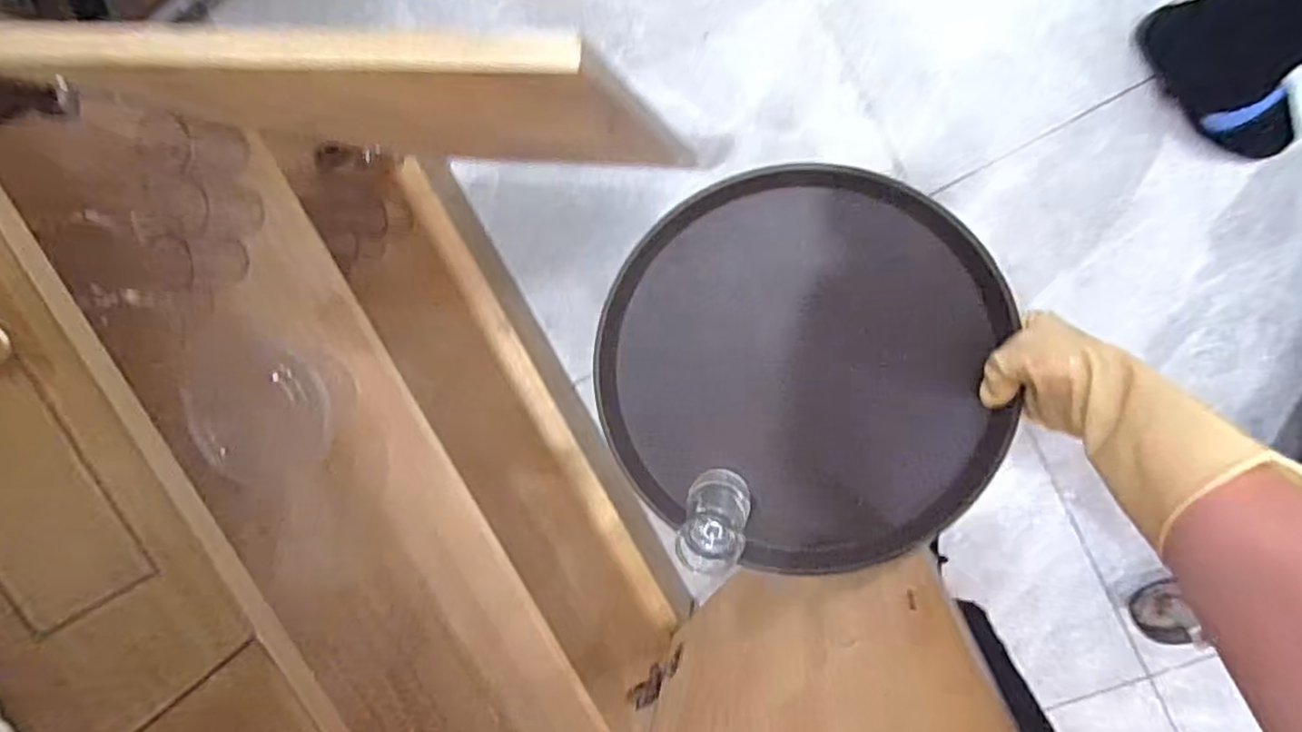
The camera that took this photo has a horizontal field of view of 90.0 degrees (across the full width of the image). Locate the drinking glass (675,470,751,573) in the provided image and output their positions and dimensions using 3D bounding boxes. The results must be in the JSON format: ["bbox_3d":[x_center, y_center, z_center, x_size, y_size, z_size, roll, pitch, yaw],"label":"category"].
[{"bbox_3d":[0.055,0.126,0.541,0.053,0.094,0.056,17,98,5],"label":"drinking glass"}]

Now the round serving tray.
[{"bbox_3d":[0.120,0.008,0.555,0.321,0.030,0.328,1,96,7],"label":"round serving tray"}]

